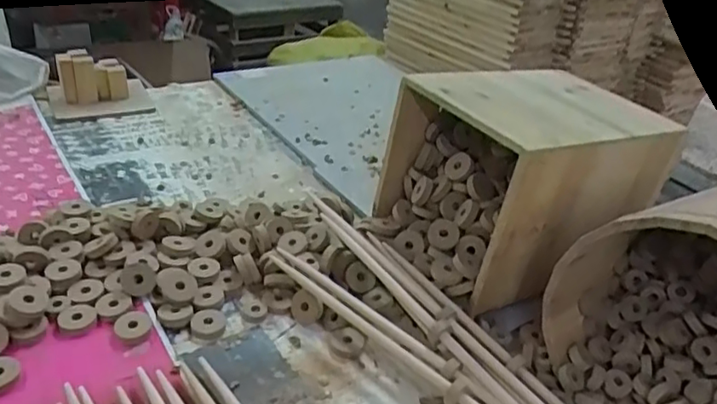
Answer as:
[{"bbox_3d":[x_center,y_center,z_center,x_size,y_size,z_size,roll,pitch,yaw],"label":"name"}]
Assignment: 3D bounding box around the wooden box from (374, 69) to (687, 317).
[{"bbox_3d":[0.191,-0.037,0.707,0.295,0.188,0.198,-10,35,-27],"label":"wooden box"}]

